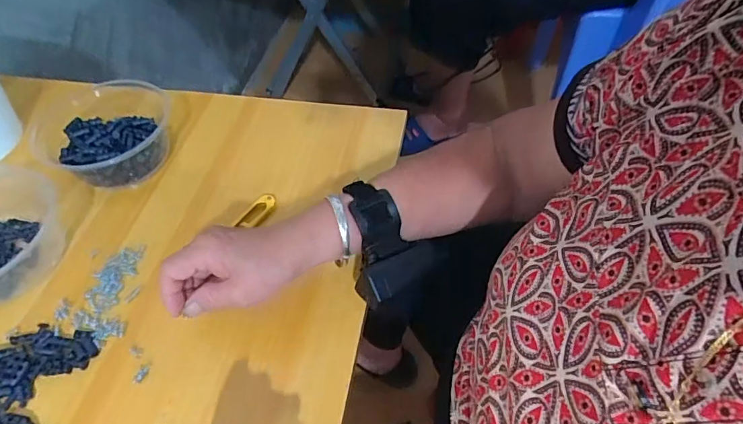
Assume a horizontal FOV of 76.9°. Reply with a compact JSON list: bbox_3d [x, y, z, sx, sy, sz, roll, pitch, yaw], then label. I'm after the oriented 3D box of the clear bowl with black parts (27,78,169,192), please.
[{"bbox_3d":[-0.293,-0.085,0.515,0.124,0.047,0.156,-13,53,-9],"label":"clear bowl with black parts"}]

